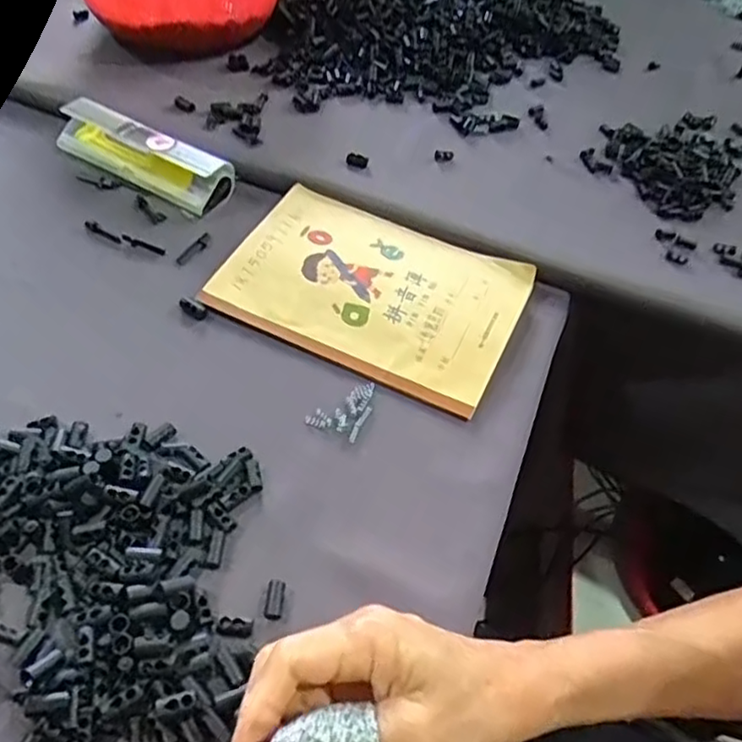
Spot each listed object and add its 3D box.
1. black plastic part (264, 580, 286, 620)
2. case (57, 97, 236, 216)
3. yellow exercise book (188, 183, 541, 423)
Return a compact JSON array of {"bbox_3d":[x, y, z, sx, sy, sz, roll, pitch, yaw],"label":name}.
[{"bbox_3d":[-0.049,0.116,0.336,0.009,0.005,0.020,7,52,0],"label":"black plastic part"},{"bbox_3d":[-0.186,-0.177,0.533,0.153,0.034,0.043,26,54,15],"label":"case"},{"bbox_3d":[0.002,-0.063,0.473,0.204,0.006,0.140,23,53,12],"label":"yellow exercise book"}]

